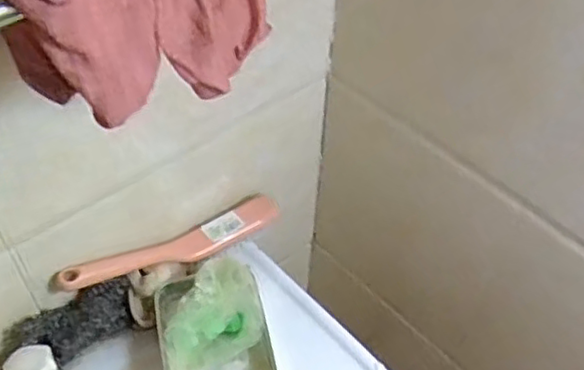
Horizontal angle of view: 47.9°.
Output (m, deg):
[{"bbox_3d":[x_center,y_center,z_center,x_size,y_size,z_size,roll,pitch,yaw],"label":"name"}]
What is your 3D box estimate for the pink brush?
[{"bbox_3d":[-0.117,0.054,0.648,0.226,0.048,0.043,-23,54,-20],"label":"pink brush"}]

